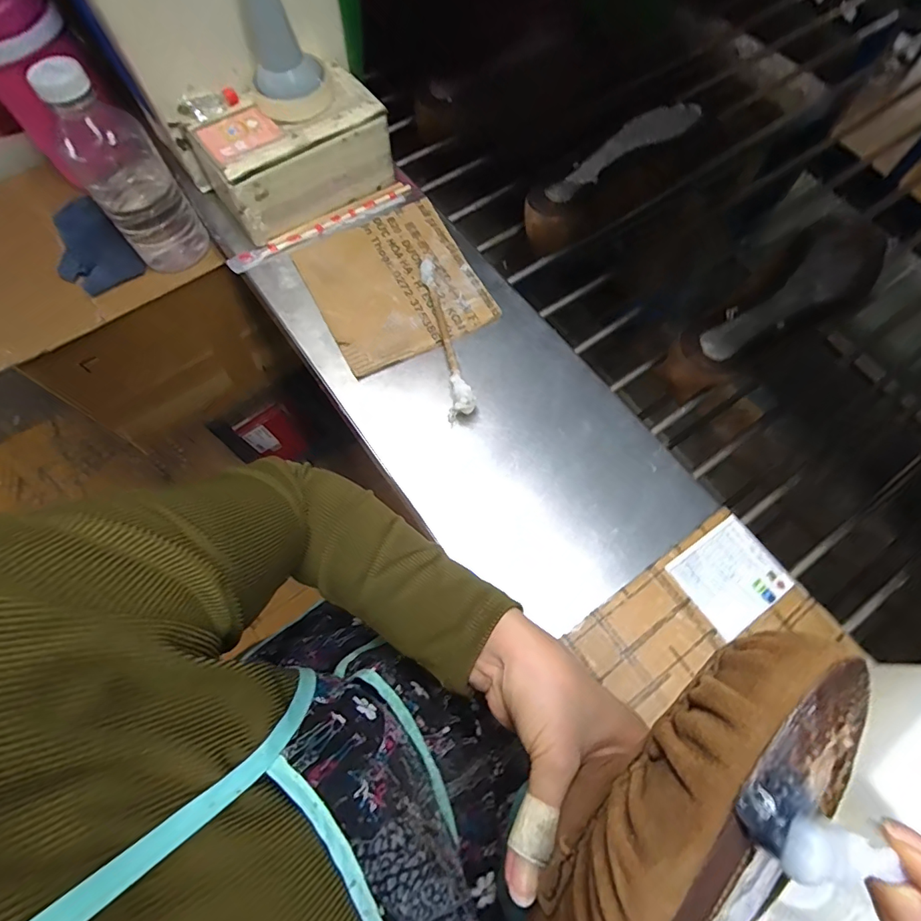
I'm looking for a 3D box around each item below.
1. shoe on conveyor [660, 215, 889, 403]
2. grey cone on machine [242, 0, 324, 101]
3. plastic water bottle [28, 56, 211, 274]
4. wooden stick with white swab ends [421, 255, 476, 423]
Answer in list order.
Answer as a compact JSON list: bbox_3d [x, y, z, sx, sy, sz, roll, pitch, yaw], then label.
[{"bbox_3d":[0.350,-0.162,0.541,0.292,0.072,0.095,-36,72,-13],"label":"shoe on conveyor"},{"bbox_3d":[-0.179,-0.425,0.468,0.064,0.112,0.056,-14,68,-5],"label":"grey cone on machine"},{"bbox_3d":[-0.391,-0.332,0.574,0.093,0.229,0.097,-33,71,-12],"label":"plastic water bottle"},{"bbox_3d":[-0.015,-0.131,0.507,0.024,0.021,0.193,-9,68,-6],"label":"wooden stick with white swab ends"}]

